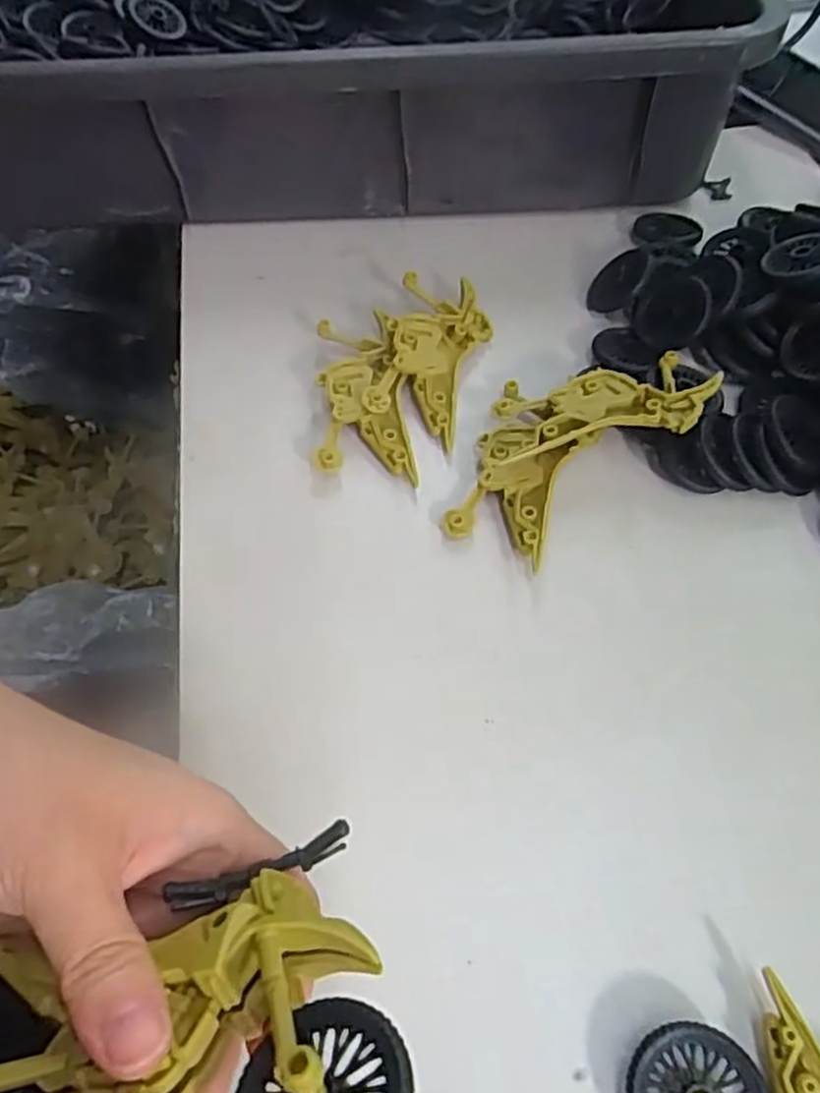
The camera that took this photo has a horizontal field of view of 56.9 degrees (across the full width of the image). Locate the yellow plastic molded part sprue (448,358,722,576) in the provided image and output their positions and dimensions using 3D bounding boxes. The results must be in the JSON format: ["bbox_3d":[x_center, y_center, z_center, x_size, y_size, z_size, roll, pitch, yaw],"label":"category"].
[{"bbox_3d":[0.074,-0.045,0.335,0.084,0.032,0.119,23,61,17],"label":"yellow plastic molded part sprue"}]

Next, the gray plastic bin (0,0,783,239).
[{"bbox_3d":[-0.068,-0.358,0.501,0.520,0.095,0.367,-2,56,0],"label":"gray plastic bin"}]

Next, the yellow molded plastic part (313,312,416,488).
[{"bbox_3d":[-0.024,-0.077,0.368,0.041,0.018,0.109,-5,57,-1],"label":"yellow molded plastic part"}]

